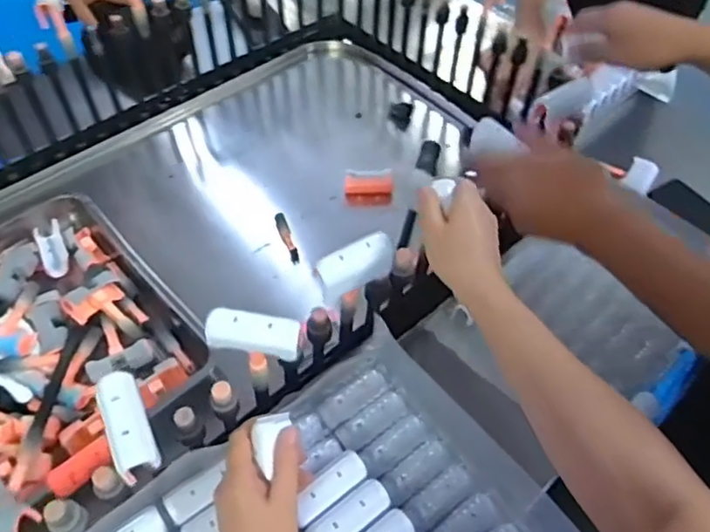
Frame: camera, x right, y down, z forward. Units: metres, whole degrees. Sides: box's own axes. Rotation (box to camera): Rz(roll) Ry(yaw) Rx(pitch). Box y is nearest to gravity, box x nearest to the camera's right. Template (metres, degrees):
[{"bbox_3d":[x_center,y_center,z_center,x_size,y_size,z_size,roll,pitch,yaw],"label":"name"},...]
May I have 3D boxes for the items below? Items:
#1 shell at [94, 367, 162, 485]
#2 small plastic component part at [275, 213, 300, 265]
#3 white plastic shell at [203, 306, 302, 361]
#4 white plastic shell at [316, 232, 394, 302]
[{"bbox_3d":[-0.166,0.115,0.440,0.029,0.022,0.078,-22,55,-17],"label":"shell"},{"bbox_3d":[-0.099,-0.040,0.886,0.015,0.019,0.087,-18,68,-14],"label":"small plastic component part"},{"bbox_3d":[-0.083,0.055,0.494,0.074,0.025,0.029,4,52,3],"label":"white plastic shell"},{"bbox_3d":[0.001,-0.001,0.542,0.072,0.027,0.031,-23,55,-17],"label":"white plastic shell"}]

